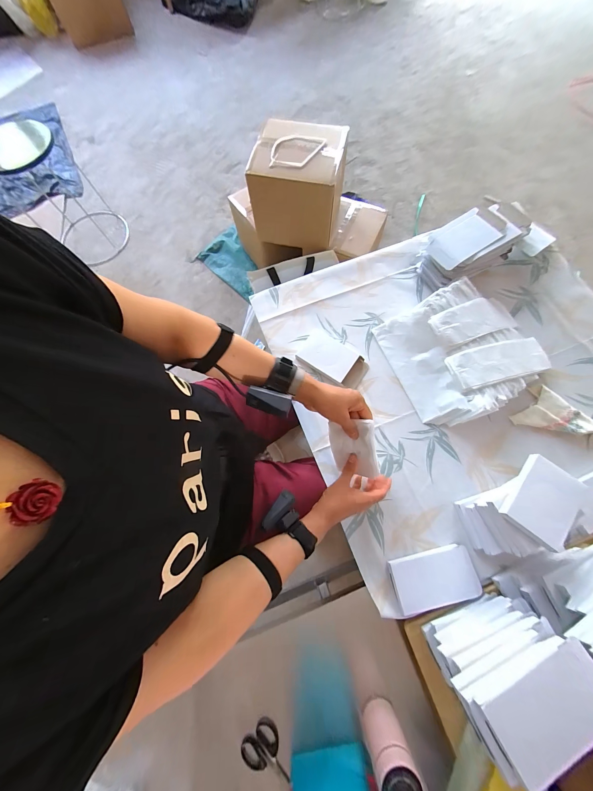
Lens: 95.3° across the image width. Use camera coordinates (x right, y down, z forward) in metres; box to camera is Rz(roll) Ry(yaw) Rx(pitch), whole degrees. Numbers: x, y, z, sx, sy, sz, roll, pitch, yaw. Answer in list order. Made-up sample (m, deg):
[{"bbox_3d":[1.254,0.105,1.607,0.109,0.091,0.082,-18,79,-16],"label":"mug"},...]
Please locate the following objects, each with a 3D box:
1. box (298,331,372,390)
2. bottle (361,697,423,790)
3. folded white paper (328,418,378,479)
[{"bbox_3d":[0.085,-0.086,0.636,0.165,0.022,0.094,34,78,10],"label":"box"},{"bbox_3d":[0.152,0.581,0.441,0.065,0.119,0.058,-17,74,-3],"label":"bottle"},{"bbox_3d":[0.105,0.102,0.506,0.085,0.010,0.115,-3,109,30],"label":"folded white paper"}]

